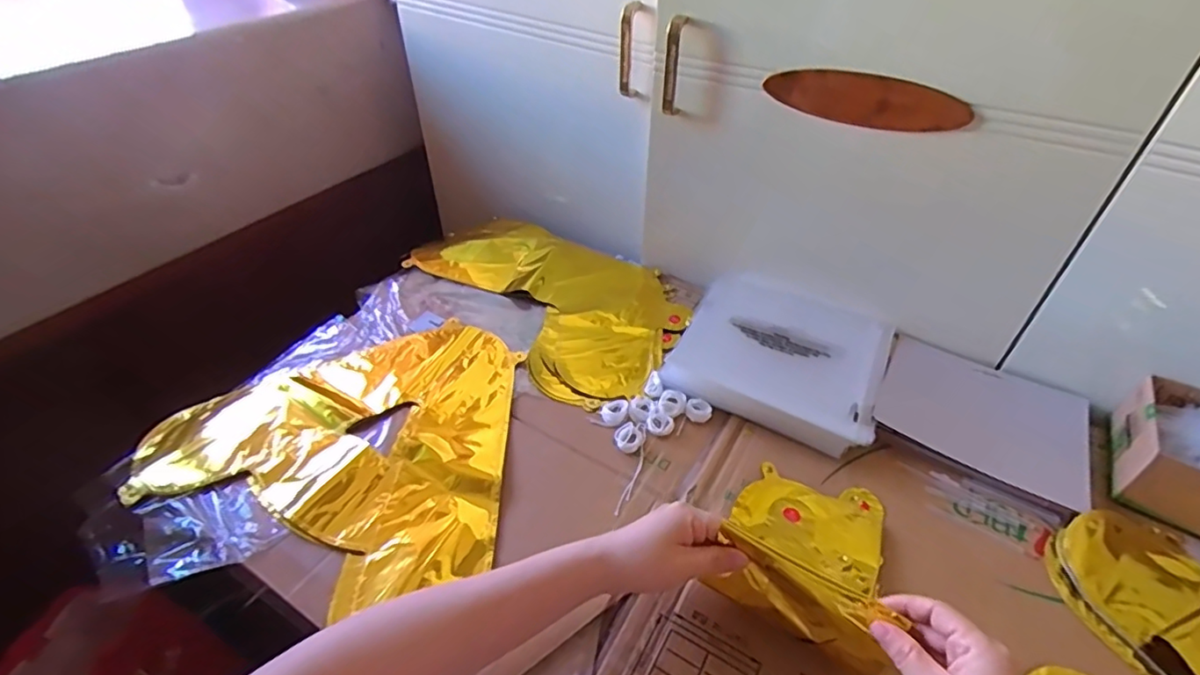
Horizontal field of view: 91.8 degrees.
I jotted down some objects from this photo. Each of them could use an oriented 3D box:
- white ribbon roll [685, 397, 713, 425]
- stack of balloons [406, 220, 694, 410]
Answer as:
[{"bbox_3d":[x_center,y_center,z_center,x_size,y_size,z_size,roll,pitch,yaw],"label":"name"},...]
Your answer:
[{"bbox_3d":[0.105,0.078,0.620,0.027,0.010,0.026,0,44,0],"label":"white ribbon roll"},{"bbox_3d":[-0.062,-0.065,0.785,0.244,0.033,0.411,-33,53,-30],"label":"stack of balloons"}]

